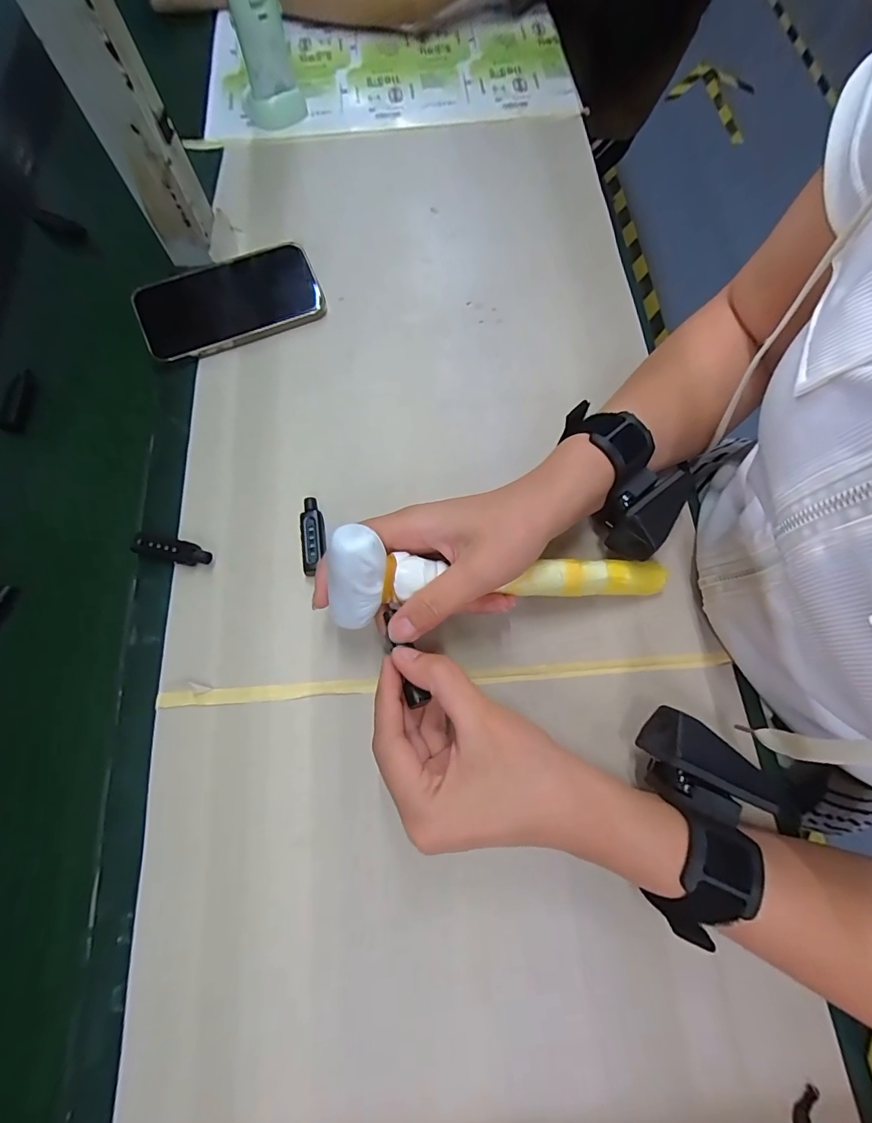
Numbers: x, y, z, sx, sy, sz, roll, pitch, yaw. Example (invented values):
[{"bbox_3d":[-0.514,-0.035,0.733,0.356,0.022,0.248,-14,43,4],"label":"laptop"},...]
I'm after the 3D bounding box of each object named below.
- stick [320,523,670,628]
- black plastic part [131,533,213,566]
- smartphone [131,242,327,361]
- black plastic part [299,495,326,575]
[{"bbox_3d":[0.045,0.007,0.283,0.213,0.047,0.042,-1,69,-16],"label":"stick"},{"bbox_3d":[-0.184,-0.008,0.328,0.056,0.008,0.017,11,70,4],"label":"black plastic part"},{"bbox_3d":[-0.173,-0.221,0.395,0.145,0.015,0.081,-23,81,-12],"label":"smartphone"},{"bbox_3d":[-0.087,-0.019,0.331,0.016,0.012,0.055,-7,70,-2],"label":"black plastic part"}]

